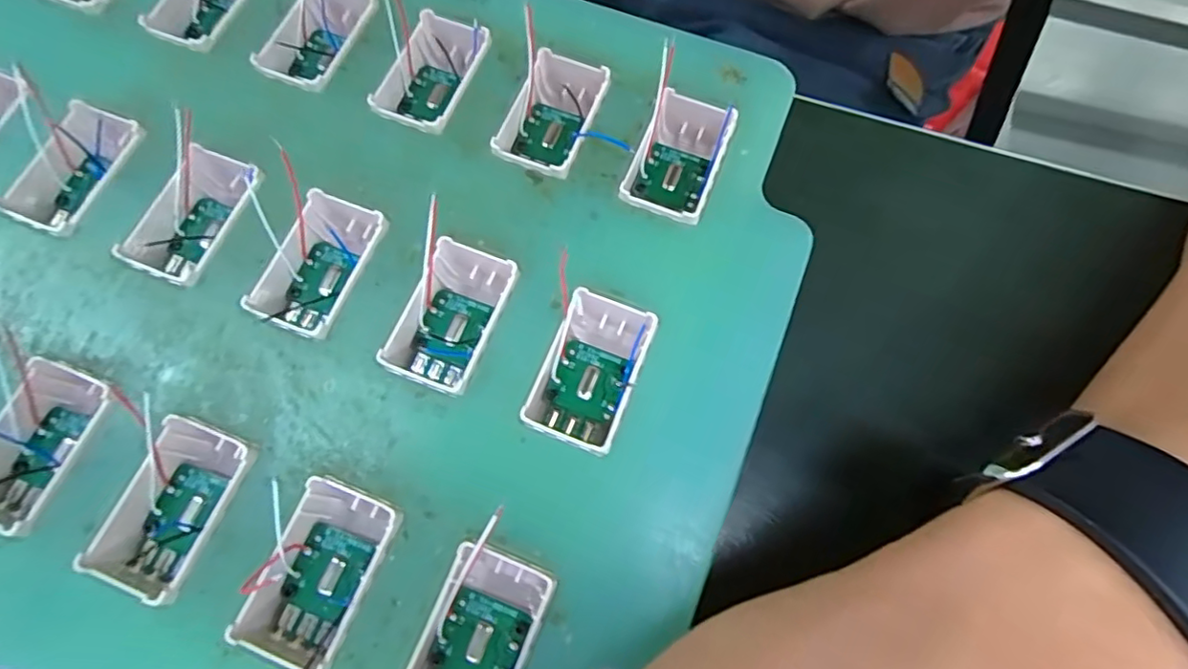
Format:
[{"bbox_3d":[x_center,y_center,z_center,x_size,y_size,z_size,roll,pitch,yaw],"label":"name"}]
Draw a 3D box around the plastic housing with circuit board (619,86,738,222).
[{"bbox_3d":[0.020,-0.043,0.141,0.019,0.010,0.036,21,75,7],"label":"plastic housing with circuit board"}]

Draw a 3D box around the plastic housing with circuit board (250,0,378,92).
[{"bbox_3d":[-0.068,-0.076,0.151,0.021,0.011,0.035,18,74,6],"label":"plastic housing with circuit board"}]

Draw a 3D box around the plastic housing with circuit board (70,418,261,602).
[{"bbox_3d":[-0.082,0.035,0.117,0.022,0.011,0.033,17,74,6],"label":"plastic housing with circuit board"}]

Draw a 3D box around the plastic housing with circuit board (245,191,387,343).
[{"bbox_3d":[-0.060,-0.014,0.131,0.019,0.011,0.031,22,75,7],"label":"plastic housing with circuit board"}]

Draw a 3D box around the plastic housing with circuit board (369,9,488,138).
[{"bbox_3d":[-0.041,-0.064,0.147,0.023,0.010,0.032,20,75,7],"label":"plastic housing with circuit board"}]

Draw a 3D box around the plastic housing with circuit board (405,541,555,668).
[{"bbox_3d":[-0.022,0.057,0.109,0.019,0.012,0.031,21,75,7],"label":"plastic housing with circuit board"}]

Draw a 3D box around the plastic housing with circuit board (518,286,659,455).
[{"bbox_3d":[-0.001,0.008,0.125,0.019,0.010,0.031,21,75,7],"label":"plastic housing with circuit board"}]

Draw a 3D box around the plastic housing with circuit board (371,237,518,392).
[{"bbox_3d":[-0.030,-0.003,0.130,0.019,0.016,0.033,20,75,7],"label":"plastic housing with circuit board"}]

